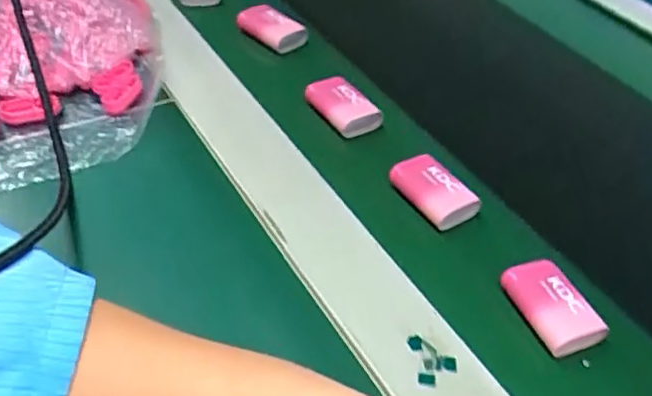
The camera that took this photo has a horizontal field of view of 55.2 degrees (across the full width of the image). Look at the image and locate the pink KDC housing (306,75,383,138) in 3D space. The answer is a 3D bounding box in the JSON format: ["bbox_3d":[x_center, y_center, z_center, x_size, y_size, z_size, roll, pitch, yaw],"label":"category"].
[{"bbox_3d":[0.011,-0.065,0.436,0.035,0.017,0.047,-24,52,-31],"label":"pink KDC housing"}]

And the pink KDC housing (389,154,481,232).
[{"bbox_3d":[0.066,-0.005,0.380,0.032,0.017,0.050,-24,52,-31],"label":"pink KDC housing"}]

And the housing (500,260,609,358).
[{"bbox_3d":[0.117,0.056,0.326,0.034,0.014,0.049,-9,45,-19],"label":"housing"}]

